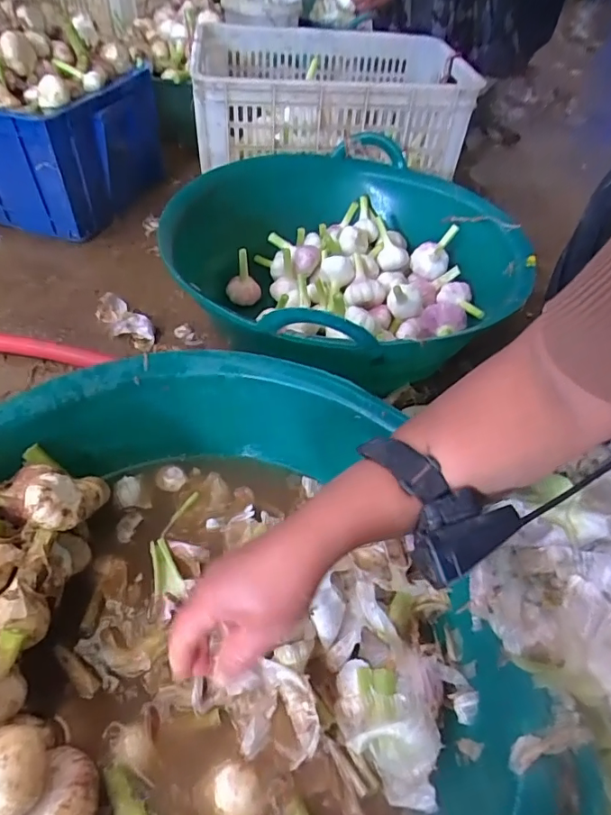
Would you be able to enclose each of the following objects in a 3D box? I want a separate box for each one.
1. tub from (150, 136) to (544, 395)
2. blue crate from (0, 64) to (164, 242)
[{"bbox_3d":[0.069,-0.229,0.803,0.517,0.190,0.519,2,47,-2],"label":"tub"},{"bbox_3d":[-0.618,-0.556,1.045,0.536,0.247,0.339,14,48,10],"label":"blue crate"}]

